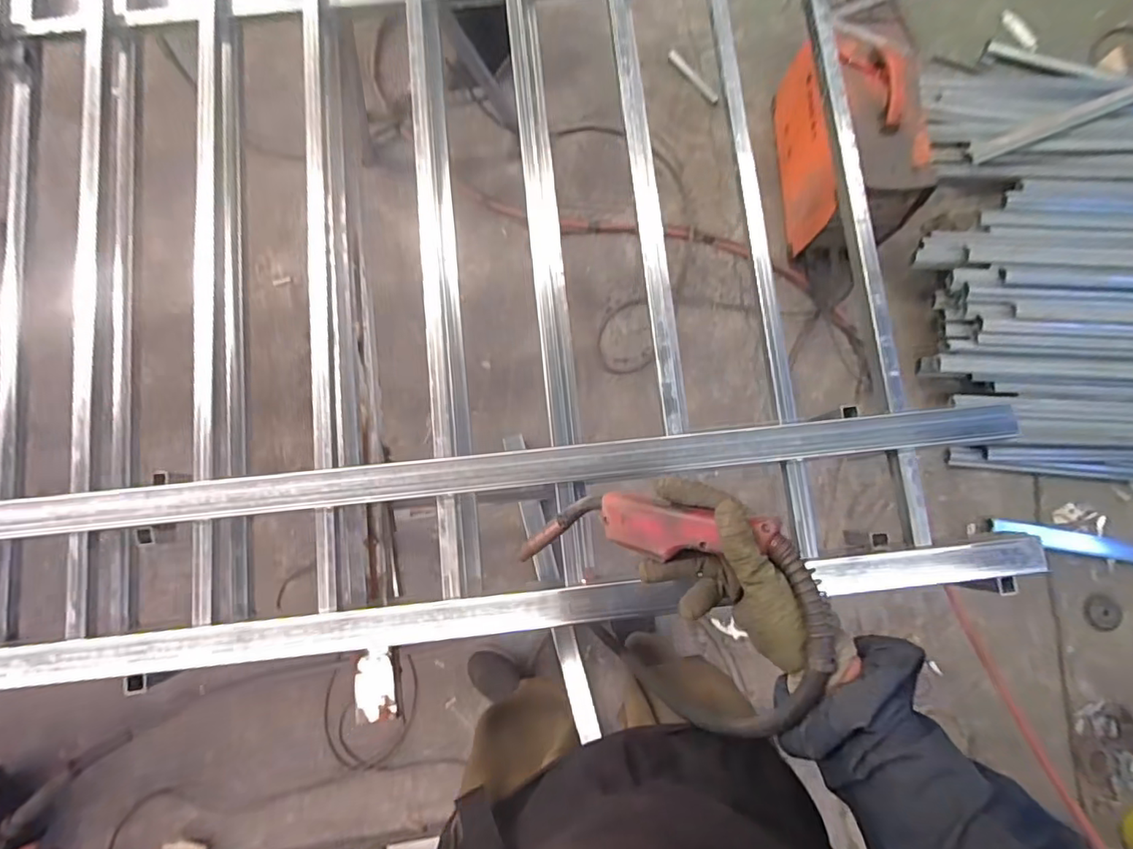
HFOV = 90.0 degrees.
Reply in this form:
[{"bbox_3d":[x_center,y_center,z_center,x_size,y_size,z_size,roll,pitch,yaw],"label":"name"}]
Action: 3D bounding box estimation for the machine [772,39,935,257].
[{"bbox_3d":[0.682,-0.694,1.372,0.199,0.335,0.498,-5,80,-2],"label":"machine"}]

